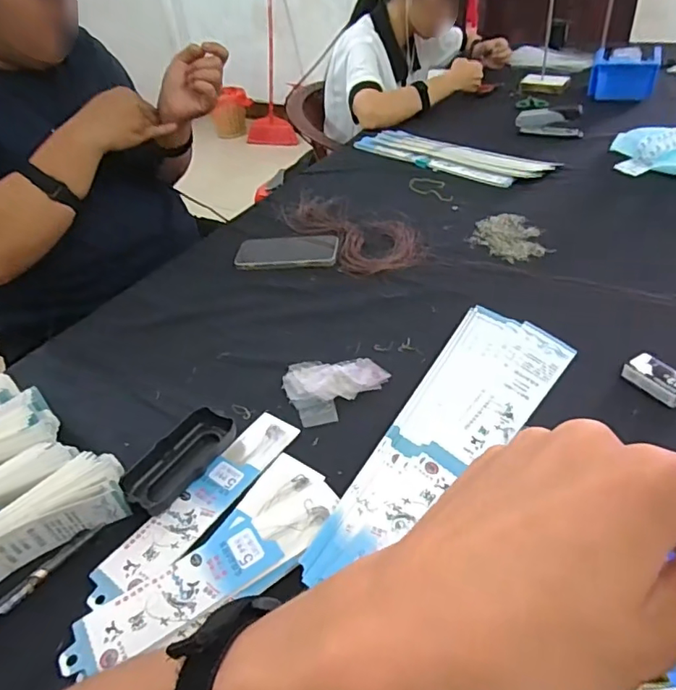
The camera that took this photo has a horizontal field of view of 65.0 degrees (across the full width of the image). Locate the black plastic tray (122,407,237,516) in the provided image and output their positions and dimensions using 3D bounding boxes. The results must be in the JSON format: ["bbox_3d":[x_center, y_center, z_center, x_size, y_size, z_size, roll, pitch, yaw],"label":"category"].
[{"bbox_3d":[-0.145,0.105,0.494,0.049,0.024,0.108,22,47,30],"label":"black plastic tray"}]

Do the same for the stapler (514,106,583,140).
[{"bbox_3d":[0.431,-0.456,1.083,0.126,0.051,0.040,9,42,17],"label":"stapler"}]

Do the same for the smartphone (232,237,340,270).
[{"bbox_3d":[-0.075,-0.139,0.796,0.148,0.009,0.076,-3,40,3],"label":"smartphone"}]

